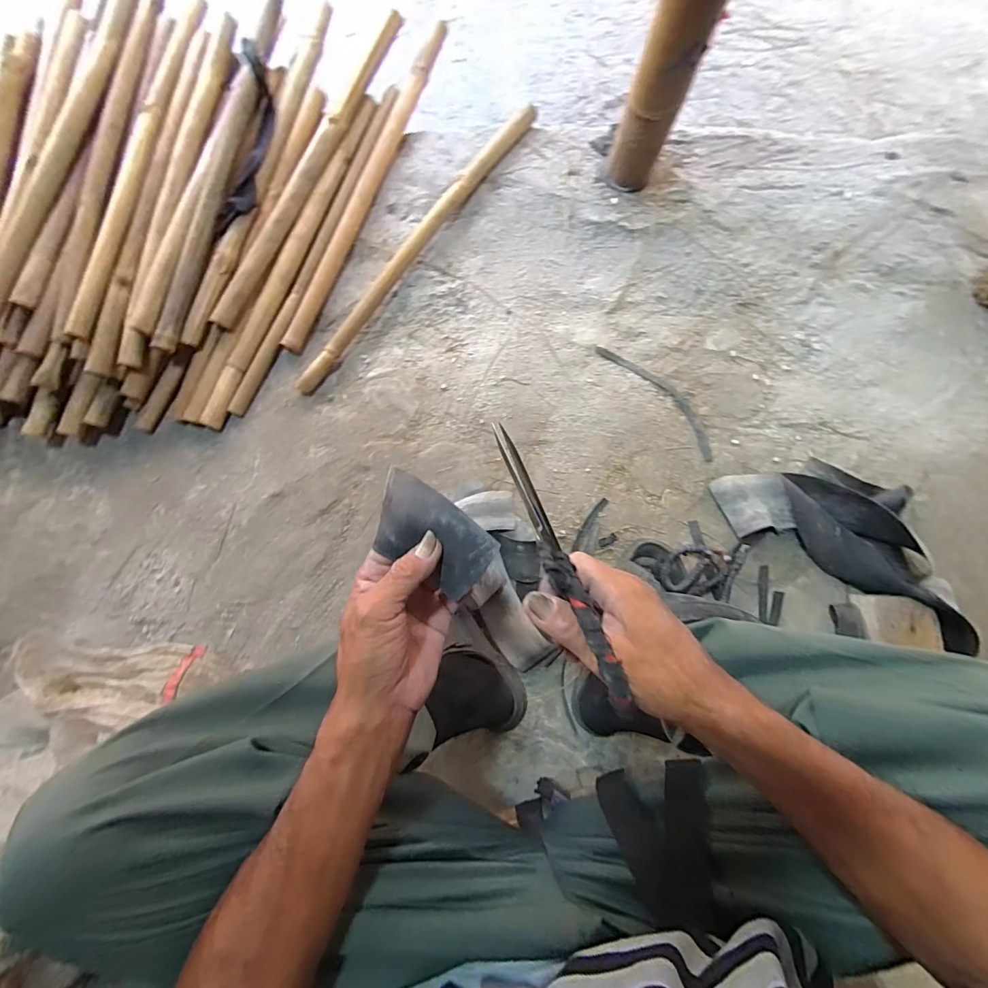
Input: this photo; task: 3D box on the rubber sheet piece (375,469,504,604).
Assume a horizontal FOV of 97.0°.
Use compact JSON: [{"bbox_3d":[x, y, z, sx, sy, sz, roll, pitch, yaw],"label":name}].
[{"bbox_3d":[-0.052,0.029,0.325,0.105,0.030,0.058,35,83,7],"label":"rubber sheet piece"}]

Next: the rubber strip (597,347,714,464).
[{"bbox_3d":[0.281,-0.165,0.736,0.050,0.009,0.261,-41,83,-4],"label":"rubber strip"}]

